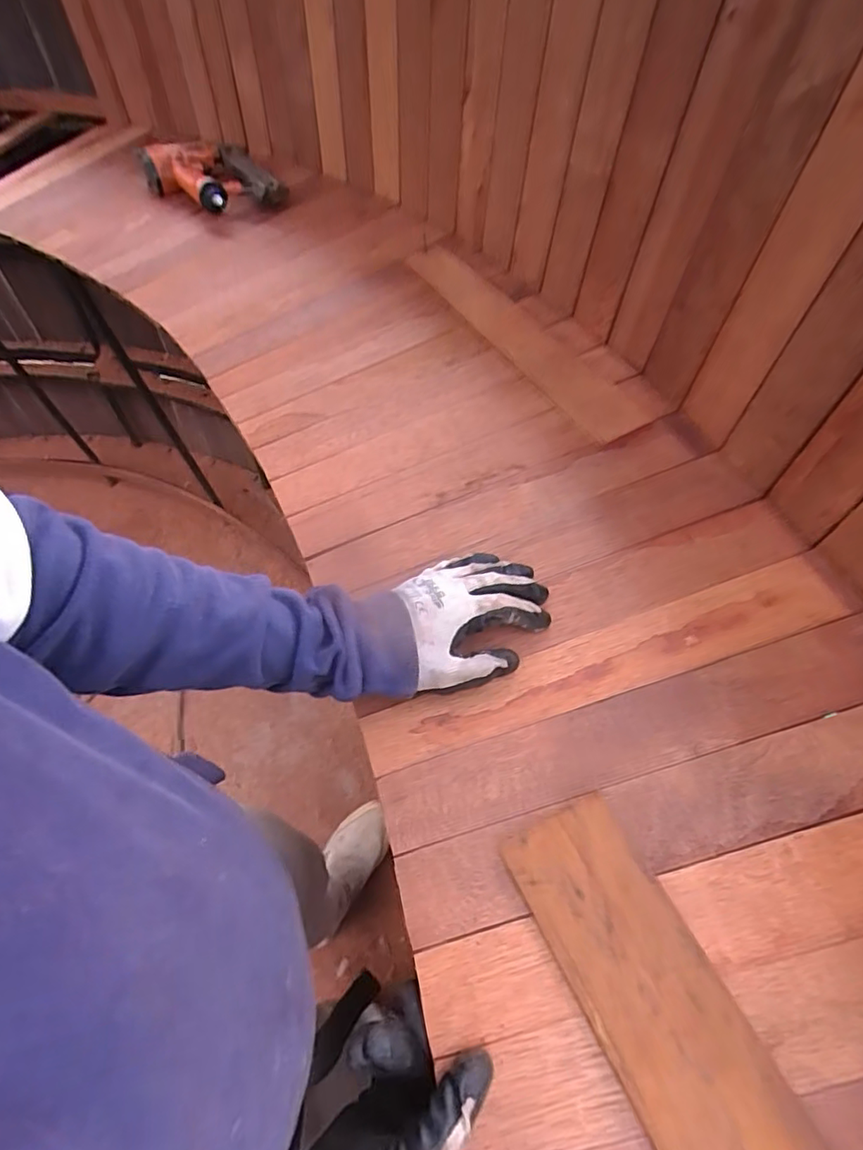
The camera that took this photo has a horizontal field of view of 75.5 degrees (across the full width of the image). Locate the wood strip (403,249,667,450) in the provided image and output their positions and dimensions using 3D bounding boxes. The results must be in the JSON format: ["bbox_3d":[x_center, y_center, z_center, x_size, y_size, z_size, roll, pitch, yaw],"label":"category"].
[{"bbox_3d":[0.106,-0.290,0.660,0.080,0.018,0.399,-29,60,-13],"label":"wood strip"}]

